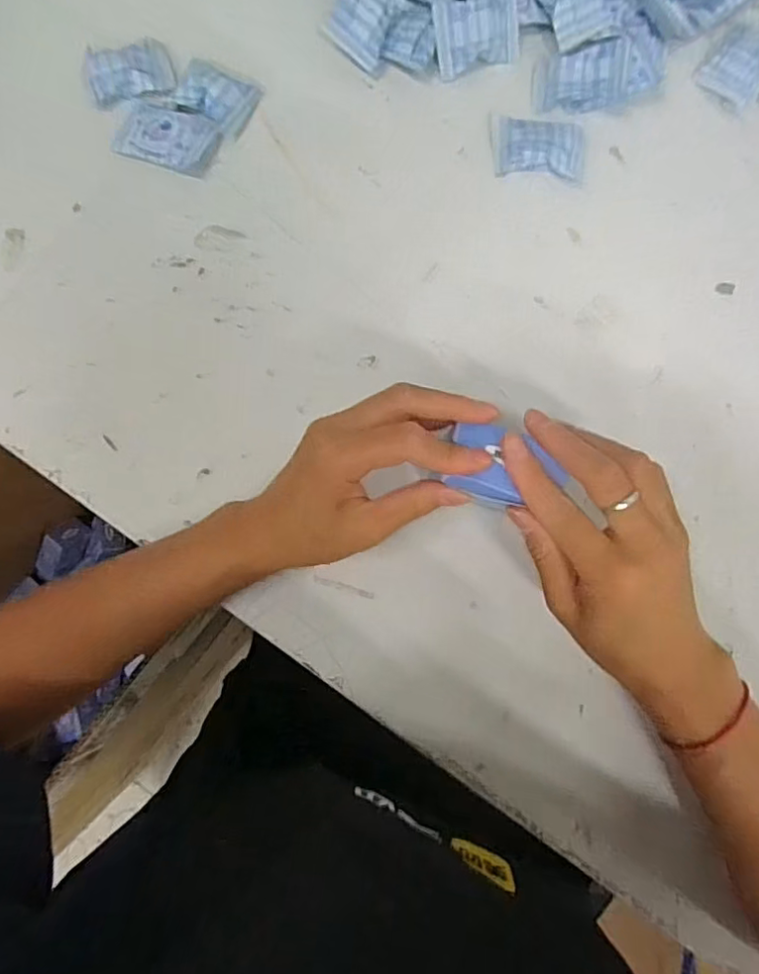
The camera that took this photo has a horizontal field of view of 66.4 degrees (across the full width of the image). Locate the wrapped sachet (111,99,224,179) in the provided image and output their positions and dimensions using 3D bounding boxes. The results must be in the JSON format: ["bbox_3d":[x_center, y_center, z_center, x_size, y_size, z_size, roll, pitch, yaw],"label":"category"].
[{"bbox_3d":[-0.143,-0.235,0.391,0.062,0.011,0.042,19,82,0],"label":"wrapped sachet"}]

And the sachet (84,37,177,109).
[{"bbox_3d":[-0.170,-0.282,0.393,0.056,0.021,0.040,-20,84,-5],"label":"sachet"}]

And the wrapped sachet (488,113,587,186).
[{"bbox_3d":[0.110,-0.236,0.400,0.065,0.015,0.042,5,82,-2],"label":"wrapped sachet"}]

